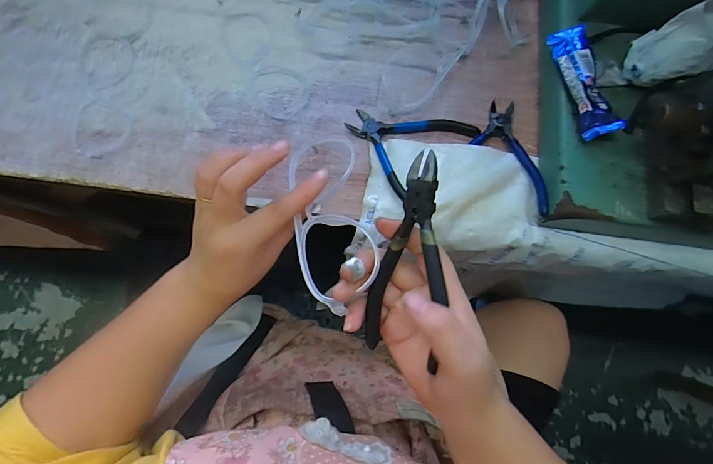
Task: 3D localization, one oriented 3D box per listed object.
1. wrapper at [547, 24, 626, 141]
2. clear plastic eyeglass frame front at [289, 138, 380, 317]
[{"bbox_3d":[0.205,-0.138,0.330,0.034,0.019,0.117,-6,77,-4],"label":"wrapper"},{"bbox_3d":[-0.017,-0.010,0.253,0.059,0.017,0.127,-2,72,-2],"label":"clear plastic eyeglass frame front"}]

